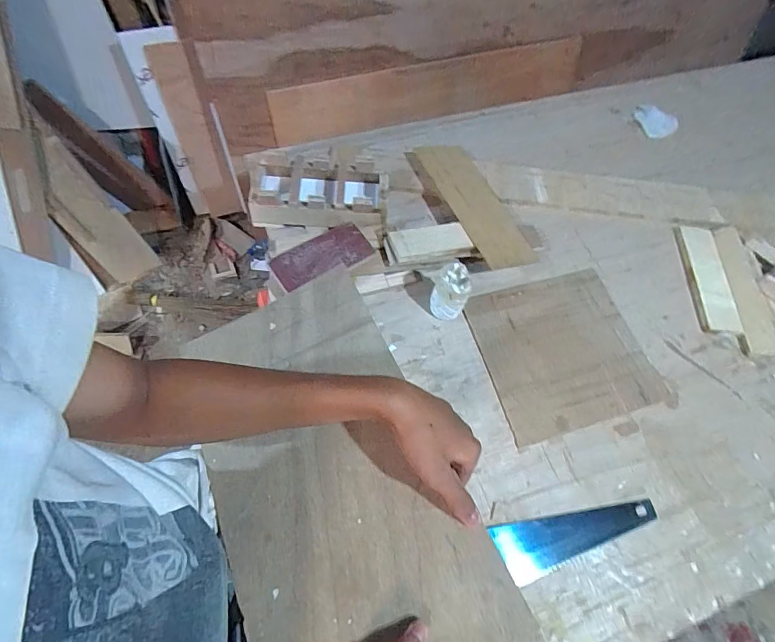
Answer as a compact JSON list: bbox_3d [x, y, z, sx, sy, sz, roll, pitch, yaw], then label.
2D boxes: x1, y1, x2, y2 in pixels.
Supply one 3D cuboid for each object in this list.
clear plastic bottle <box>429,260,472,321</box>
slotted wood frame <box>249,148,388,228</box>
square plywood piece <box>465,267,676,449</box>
[{"bbox_3d":[0.119,-0.055,0.787,0.068,0.104,0.065,10,64,1],"label":"clear plastic bottle"},{"bbox_3d":[-0.147,-0.265,0.882,0.281,0.083,0.144,1,64,-3],"label":"slotted wood frame"},{"bbox_3d":[0.338,0.053,0.814,0.313,0.009,0.300,-14,65,-9],"label":"square plywood piece"}]

